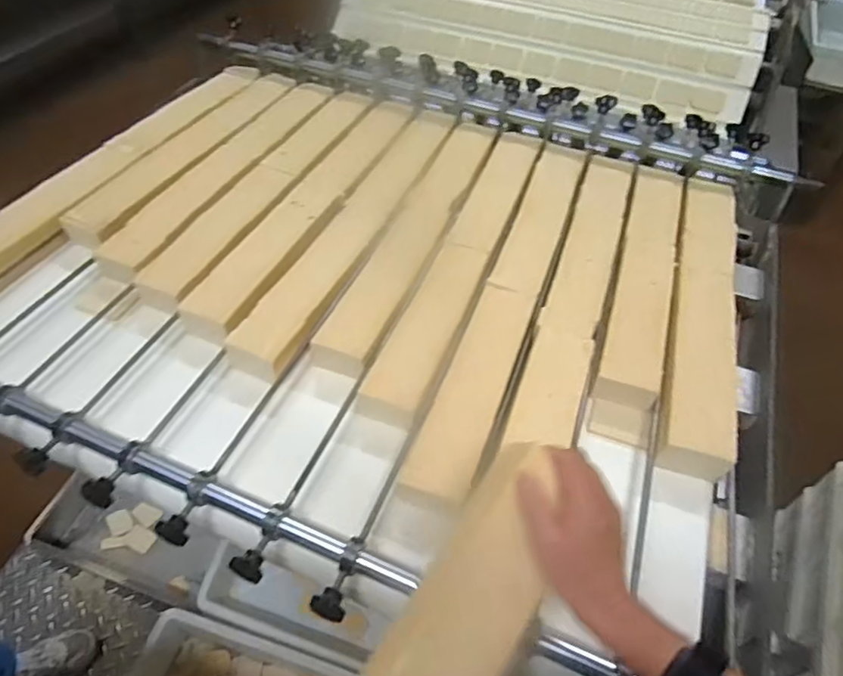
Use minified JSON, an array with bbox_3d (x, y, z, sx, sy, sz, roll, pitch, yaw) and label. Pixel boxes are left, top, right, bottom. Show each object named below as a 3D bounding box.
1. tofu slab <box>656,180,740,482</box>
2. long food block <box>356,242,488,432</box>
[{"bbox_3d":[0.403,-0.047,0.818,0.090,0.046,0.622,17,50,11],"label":"tofu slab"},{"bbox_3d":[0.017,-0.015,0.795,0.084,0.060,0.316,20,51,13],"label":"long food block"}]

